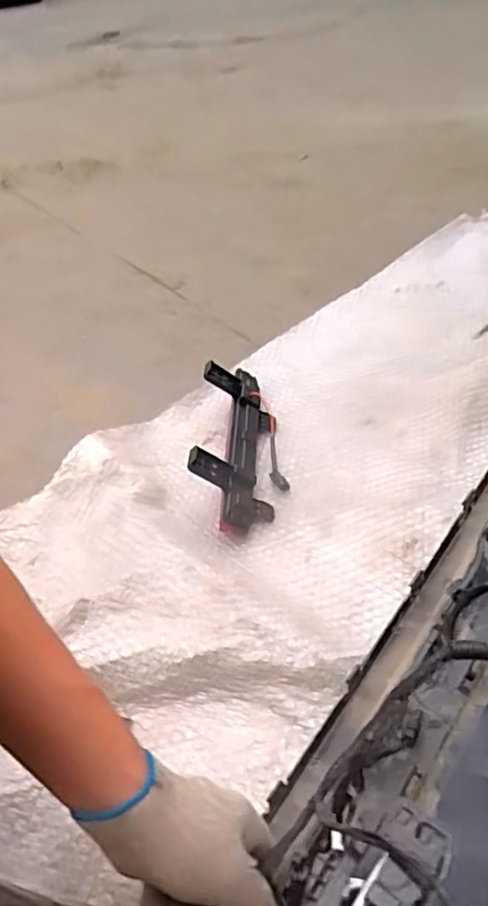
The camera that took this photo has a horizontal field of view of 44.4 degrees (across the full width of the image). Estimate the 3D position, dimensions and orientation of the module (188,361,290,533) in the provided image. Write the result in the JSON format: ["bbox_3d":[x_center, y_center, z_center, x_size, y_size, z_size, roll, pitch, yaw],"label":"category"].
[{"bbox_3d":[-0.002,-0.029,0.771,0.108,0.064,0.301,-2,42,4],"label":"module"}]

